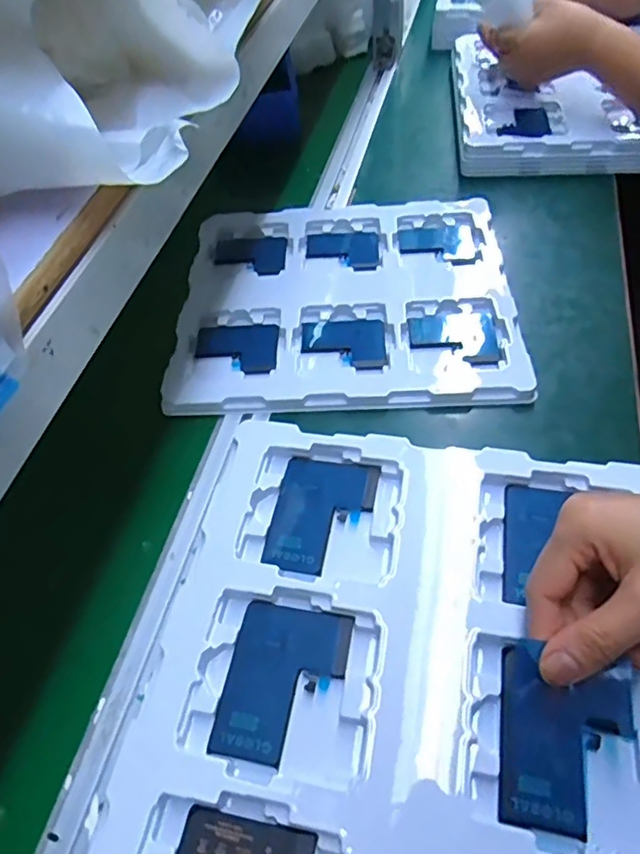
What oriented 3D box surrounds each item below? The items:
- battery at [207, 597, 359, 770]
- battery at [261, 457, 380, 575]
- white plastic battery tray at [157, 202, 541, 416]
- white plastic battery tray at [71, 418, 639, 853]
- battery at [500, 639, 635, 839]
[{"bbox_3d":[-0.019,0.133,0.303,0.060,0.005,0.078,8,54,12],"label":"battery"},{"bbox_3d":[0.002,0.054,0.360,0.059,0.005,0.078,7,54,11],"label":"battery"},{"bbox_3d":[0.020,-0.129,0.571,0.318,0.029,0.274,-3,53,4],"label":"white plastic battery tray"},{"bbox_3d":[0.046,0.139,0.286,0.284,0.024,0.314,7,52,8],"label":"white plastic battery tray"},{"bbox_3d":[0.119,0.149,0.278,0.060,0.004,0.081,9,52,9],"label":"battery"}]

